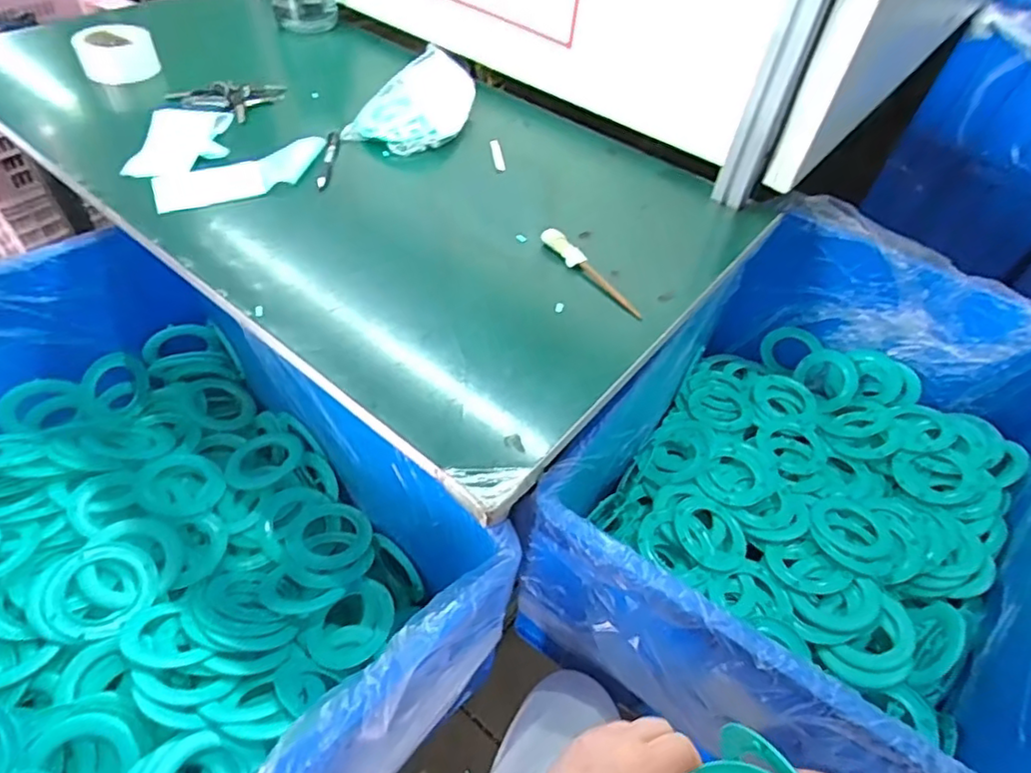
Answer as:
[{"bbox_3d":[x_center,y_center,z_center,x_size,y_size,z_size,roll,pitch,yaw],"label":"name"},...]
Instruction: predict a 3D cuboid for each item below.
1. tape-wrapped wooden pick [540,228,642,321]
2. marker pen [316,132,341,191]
[{"bbox_3d":[0.086,-0.132,0.686,0.018,0.030,0.155,-29,58,-27],"label":"tape-wrapped wooden pick"},{"bbox_3d":[-0.255,-0.311,0.816,0.020,0.020,0.133,-1,50,-7],"label":"marker pen"}]

